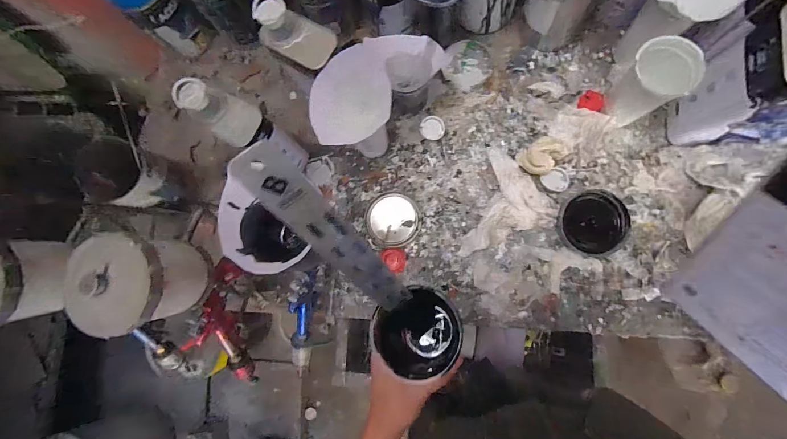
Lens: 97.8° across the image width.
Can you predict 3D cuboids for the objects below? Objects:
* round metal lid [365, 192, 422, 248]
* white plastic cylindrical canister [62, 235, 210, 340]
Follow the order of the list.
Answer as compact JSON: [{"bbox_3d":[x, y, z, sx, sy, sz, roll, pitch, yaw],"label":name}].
[{"bbox_3d":[-0.001,0.001,0.599,0.095,0.018,0.093,-1,83,7],"label":"round metal lid"},{"bbox_3d":[-0.274,0.072,0.388,0.087,0.121,0.090,-1,83,7],"label":"white plastic cylindrical canister"}]

